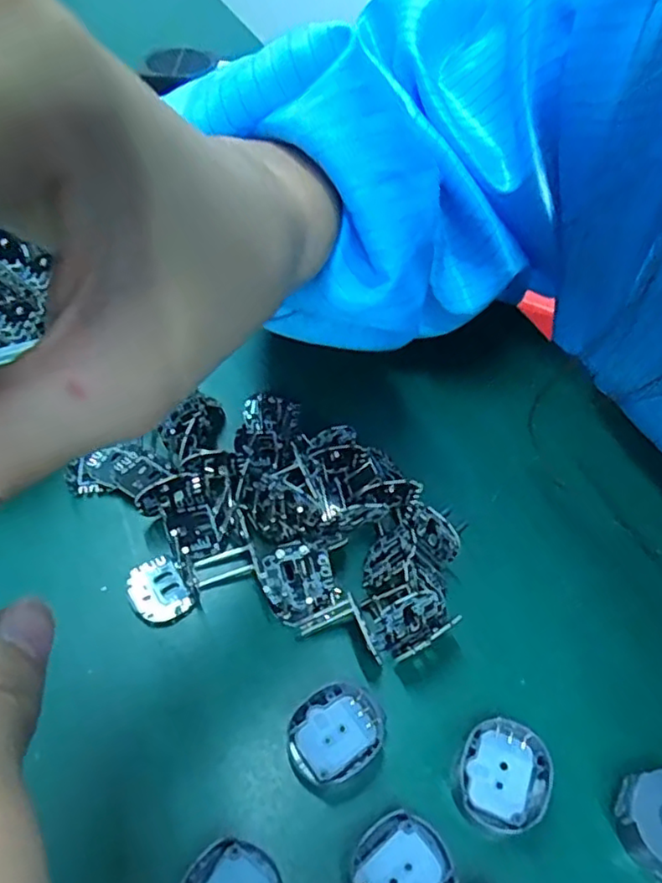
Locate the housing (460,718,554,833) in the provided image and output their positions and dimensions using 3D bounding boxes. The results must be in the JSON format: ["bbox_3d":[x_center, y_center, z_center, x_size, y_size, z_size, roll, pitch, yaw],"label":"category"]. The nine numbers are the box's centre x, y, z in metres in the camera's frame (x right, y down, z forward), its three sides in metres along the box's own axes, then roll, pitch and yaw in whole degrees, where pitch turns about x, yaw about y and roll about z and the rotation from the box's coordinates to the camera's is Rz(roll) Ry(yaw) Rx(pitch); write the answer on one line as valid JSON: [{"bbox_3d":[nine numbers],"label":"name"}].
[{"bbox_3d":[0.050,0.097,0.185,0.024,0.011,0.029,16,52,10],"label":"housing"}]

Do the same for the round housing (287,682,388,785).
[{"bbox_3d":[0.001,0.088,0.191,0.029,0.010,0.024,-27,57,-22],"label":"round housing"}]

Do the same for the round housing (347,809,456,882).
[{"bbox_3d":[0.018,0.115,0.169,0.028,0.012,0.025,-35,61,-27],"label":"round housing"}]

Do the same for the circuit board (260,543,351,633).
[{"bbox_3d":[-0.010,0.049,0.215,0.024,0.004,0.029,-23,90,5],"label":"circuit board"}]

